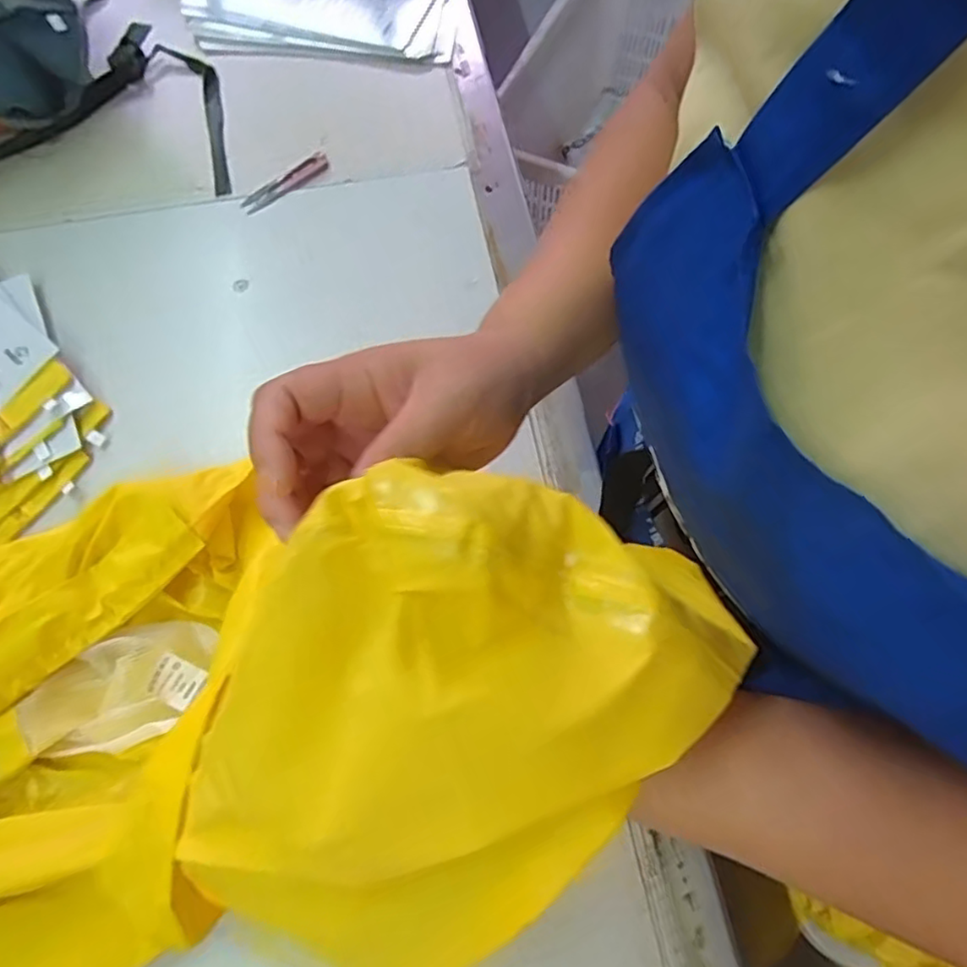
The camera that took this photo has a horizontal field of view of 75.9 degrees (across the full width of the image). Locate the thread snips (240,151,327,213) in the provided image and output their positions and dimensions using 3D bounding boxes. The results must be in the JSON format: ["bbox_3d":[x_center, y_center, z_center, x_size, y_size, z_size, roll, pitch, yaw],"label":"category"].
[{"bbox_3d":[-0.207,-0.316,0.650,0.103,0.006,0.025,-38,73,-14],"label":"thread snips"}]

